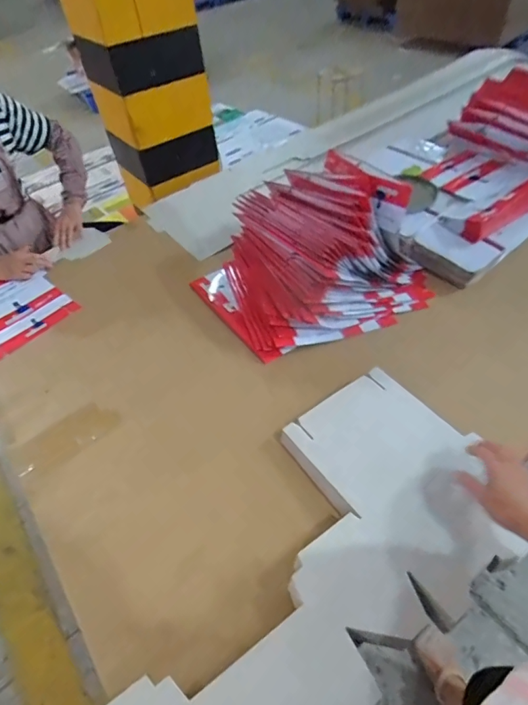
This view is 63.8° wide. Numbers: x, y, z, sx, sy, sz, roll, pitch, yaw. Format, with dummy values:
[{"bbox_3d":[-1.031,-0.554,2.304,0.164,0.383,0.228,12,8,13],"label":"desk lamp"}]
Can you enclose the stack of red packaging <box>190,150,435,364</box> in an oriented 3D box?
[{"bbox_3d":[0.108,-0.246,1.027,0.488,0.198,0.464,-29,53,-18],"label":"stack of red packaging"}]

